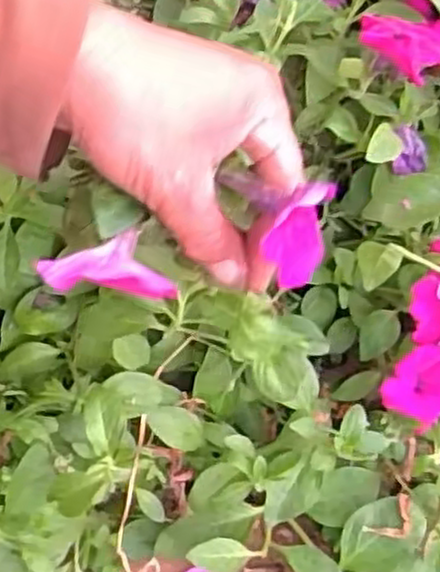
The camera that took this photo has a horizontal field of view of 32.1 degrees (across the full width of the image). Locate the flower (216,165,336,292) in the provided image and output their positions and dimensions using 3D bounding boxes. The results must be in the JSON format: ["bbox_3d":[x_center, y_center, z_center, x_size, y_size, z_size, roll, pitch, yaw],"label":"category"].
[{"bbox_3d":[0.022,-0.023,0.294,0.043,0.027,0.040,0,66,-1],"label":"flower"}]

